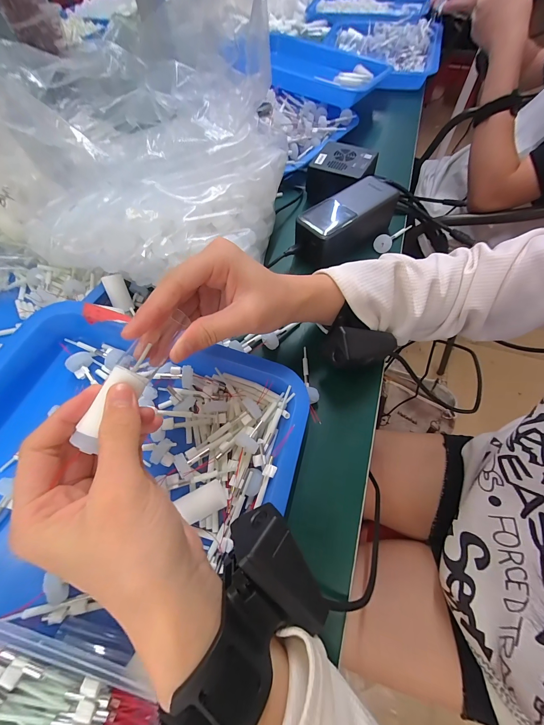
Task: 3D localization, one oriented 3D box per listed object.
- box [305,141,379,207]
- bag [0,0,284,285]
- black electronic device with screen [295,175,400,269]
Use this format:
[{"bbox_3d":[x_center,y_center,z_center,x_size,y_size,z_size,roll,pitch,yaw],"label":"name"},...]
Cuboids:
[{"bbox_3d":[0.098,-0.264,0.394,0.084,0.048,0.079,30,68,17],"label":"box"},{"bbox_3d":[-0.138,-0.224,0.287,0.267,0.129,0.233,19,65,12],"label":"bag"},{"bbox_3d":[0.093,-0.173,0.342,0.134,0.047,0.061,-37,67,-16],"label":"black electronic device with screen"}]

